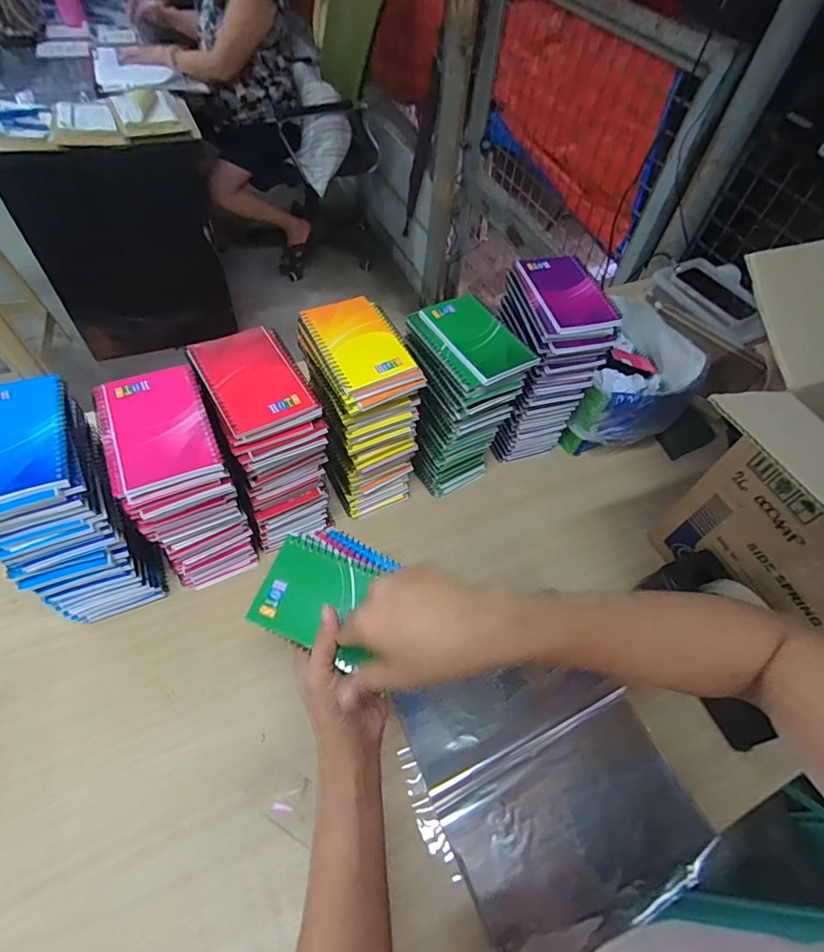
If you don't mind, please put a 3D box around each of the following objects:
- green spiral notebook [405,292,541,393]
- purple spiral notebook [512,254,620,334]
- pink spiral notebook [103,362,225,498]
[{"bbox_3d":[0.068,-0.158,0.560,0.096,0.018,0.129,-24,61,-20],"label":"green spiral notebook"},{"bbox_3d":[0.186,-0.224,0.587,0.086,0.015,0.138,-7,57,-10],"label":"purple spiral notebook"},{"bbox_3d":[-0.228,-0.047,0.444,0.080,0.010,0.129,-20,60,-18],"label":"pink spiral notebook"}]

